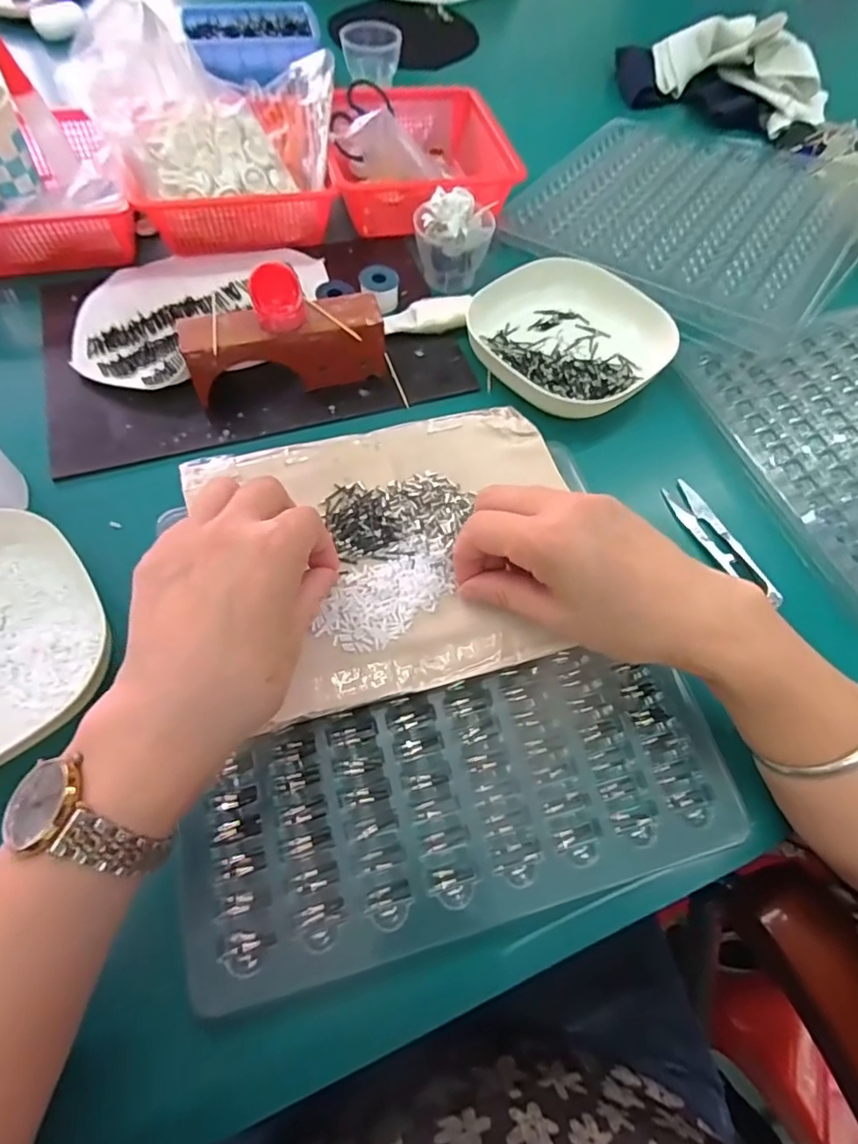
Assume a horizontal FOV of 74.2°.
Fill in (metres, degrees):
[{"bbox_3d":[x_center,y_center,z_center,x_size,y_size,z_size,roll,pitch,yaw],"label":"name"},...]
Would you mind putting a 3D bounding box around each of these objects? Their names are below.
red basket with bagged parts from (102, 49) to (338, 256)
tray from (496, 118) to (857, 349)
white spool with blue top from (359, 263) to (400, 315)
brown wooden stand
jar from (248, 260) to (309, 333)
[{"bbox_3d":[-0.159,-0.344,0.474,0.170,0.078,0.132,-13,64,-11],"label":"red basket with bagged parts"},{"bbox_3d":[0.244,-0.334,0.521,0.278,0.033,0.287,36,65,14],"label":"tray"},{"bbox_3d":[-0.039,-0.227,0.451,0.031,0.019,0.032,2,62,-3],"label":"white spool with blue top"},{"bbox_3d":[-0.098,-0.154,0.398,0.131,0.051,0.038,-12,63,-10],"label":"brown wooden stand"},{"bbox_3d":[-0.096,-0.175,0.363,0.032,0.028,0.029,-12,63,-10],"label":"jar"}]

